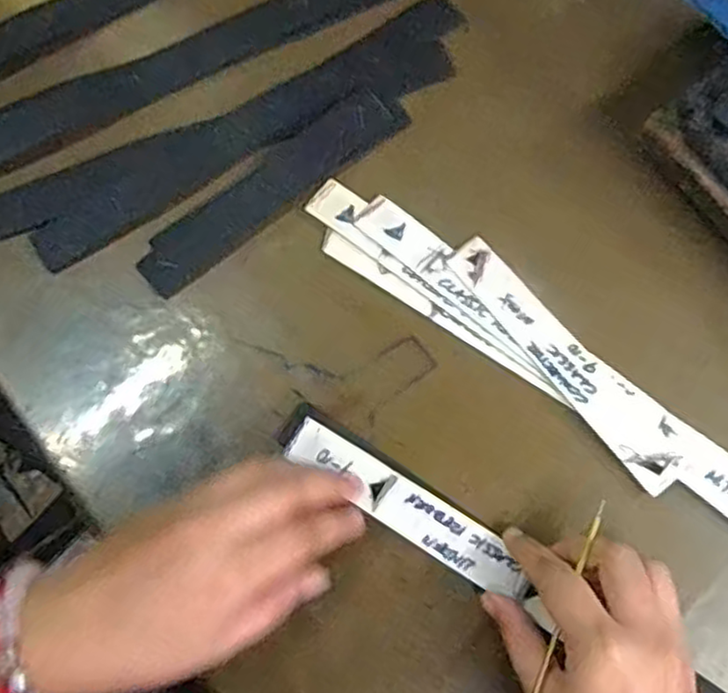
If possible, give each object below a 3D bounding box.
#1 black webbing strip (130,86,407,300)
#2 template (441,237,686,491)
[{"bbox_3d":[-0.053,-0.092,0.400,0.173,0.005,0.036,-37,78,-6],"label":"black webbing strip"},{"bbox_3d":[0.107,0.007,0.373,0.027,0.004,0.163,-38,78,-8],"label":"template"}]

